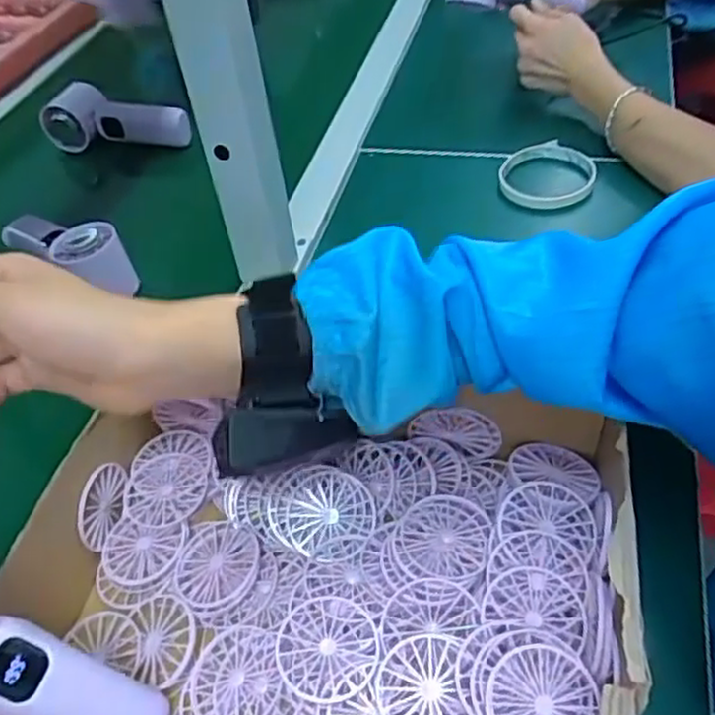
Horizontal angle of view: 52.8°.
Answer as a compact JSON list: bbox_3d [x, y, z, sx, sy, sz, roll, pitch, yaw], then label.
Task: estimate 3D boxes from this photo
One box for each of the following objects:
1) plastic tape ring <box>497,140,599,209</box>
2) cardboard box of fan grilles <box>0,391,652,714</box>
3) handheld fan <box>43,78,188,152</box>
[{"bbox_3d":[0.173,-0.165,0.653,0.081,0.018,0.085,-3,46,3],"label":"plastic tape ring"},{"bbox_3d":[-0.040,0.150,0.337,0.314,0.086,0.346,6,47,10],"label":"cardboard box of fan grilles"},{"bbox_3d":[-0.255,-0.257,0.767,0.158,0.060,0.038,1,46,6],"label":"handheld fan"}]

